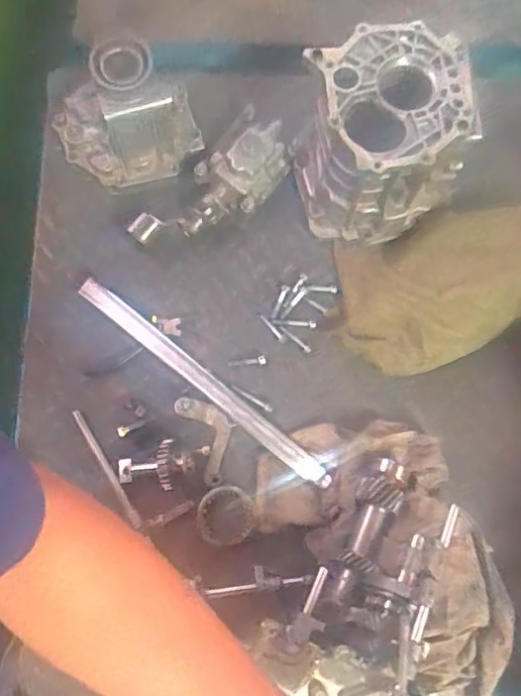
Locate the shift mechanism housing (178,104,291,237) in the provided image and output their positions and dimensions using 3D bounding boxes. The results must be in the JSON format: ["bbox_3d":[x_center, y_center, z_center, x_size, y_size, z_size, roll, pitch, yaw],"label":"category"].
[{"bbox_3d":[-0.037,-0.233,0.758,0.102,0.067,0.197,38,79,7],"label":"shift mechanism housing"}]

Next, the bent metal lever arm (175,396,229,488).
[{"bbox_3d":[-0.064,0.111,0.705,0.053,0.013,0.113,-23,78,-6],"label":"bent metal lever arm"}]

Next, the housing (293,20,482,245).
[{"bbox_3d":[0.148,-0.253,0.706,0.179,0.194,0.181,-17,78,-5],"label":"housing"}]

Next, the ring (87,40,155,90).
[{"bbox_3d":[-0.166,-0.333,0.651,0.078,0.021,0.072,-3,75,11],"label":"ring"}]

